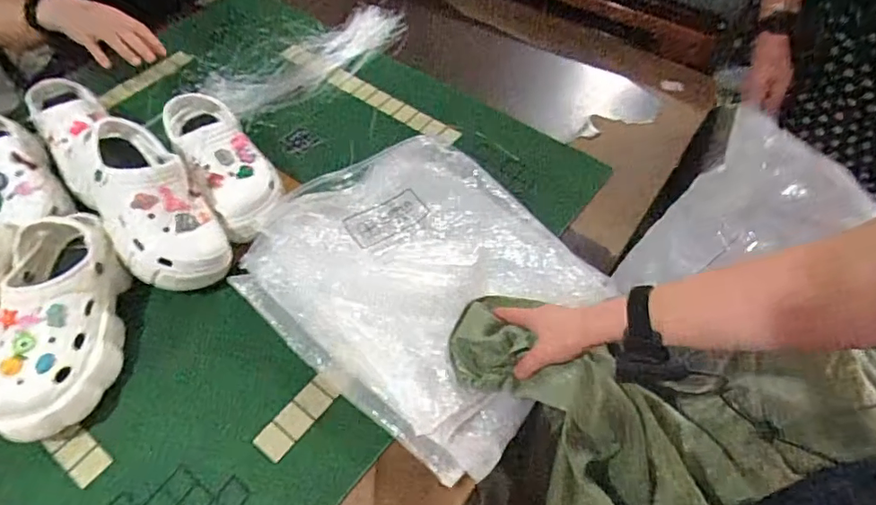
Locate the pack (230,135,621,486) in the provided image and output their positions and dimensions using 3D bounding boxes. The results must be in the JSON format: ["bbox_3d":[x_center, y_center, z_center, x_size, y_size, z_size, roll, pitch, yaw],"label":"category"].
[{"bbox_3d":[-0.014,0.038,0.701,0.360,0.043,0.420,-39,66,-22],"label":"pack"}]

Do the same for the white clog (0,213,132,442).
[{"bbox_3d":[-0.449,0.080,0.643,0.118,0.102,0.263,-3,57,-2],"label":"white clog"}]

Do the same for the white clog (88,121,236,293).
[{"bbox_3d":[-0.366,-0.065,0.676,0.115,0.087,0.235,-32,83,-19],"label":"white clog"}]

